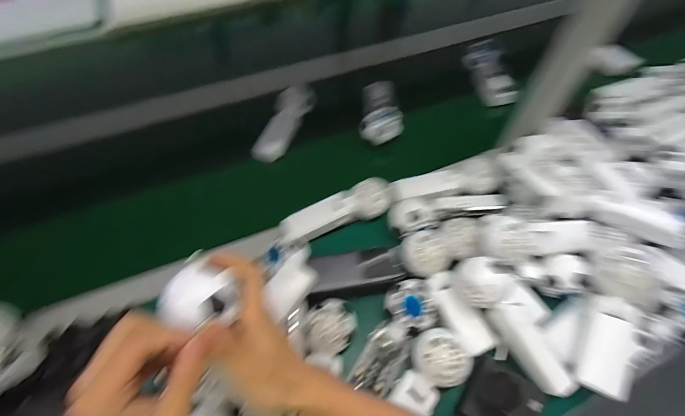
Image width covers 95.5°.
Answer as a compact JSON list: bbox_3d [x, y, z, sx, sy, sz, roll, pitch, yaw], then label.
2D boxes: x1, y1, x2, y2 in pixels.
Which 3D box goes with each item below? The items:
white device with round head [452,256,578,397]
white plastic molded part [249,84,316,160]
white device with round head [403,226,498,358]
[{"bbox_3d":[0.209,0.138,0.381,0.052,0.067,0.173,-31,61,-17],"label":"white device with round head"},{"bbox_3d":[-0.111,-0.183,0.633,0.067,0.060,0.212,16,59,12],"label":"white plastic molded part"},{"bbox_3d":[0.138,0.104,0.416,0.070,0.044,0.170,-18,58,-10],"label":"white device with round head"}]

